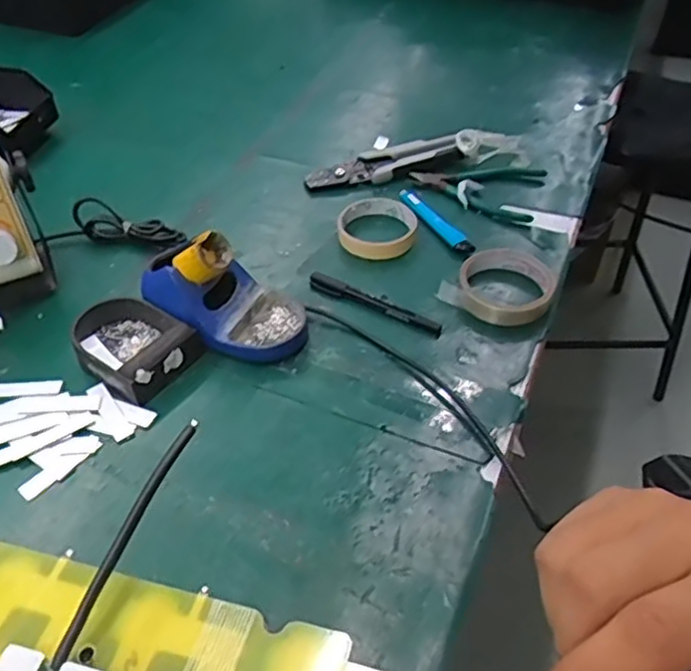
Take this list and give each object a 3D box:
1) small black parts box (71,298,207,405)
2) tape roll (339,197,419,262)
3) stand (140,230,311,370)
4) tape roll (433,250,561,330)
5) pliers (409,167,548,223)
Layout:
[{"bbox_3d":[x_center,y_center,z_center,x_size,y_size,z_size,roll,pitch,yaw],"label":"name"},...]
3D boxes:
[{"bbox_3d":[-0.189,0.004,0.579,0.113,0.033,0.079,28,53,25],"label":"small black parts box"},{"bbox_3d":[0.033,-0.114,0.702,0.079,0.019,0.079,0,47,0],"label":"tape roll"},{"bbox_3d":[-0.105,-0.041,0.588,0.144,0.082,0.085,24,51,21],"label":"stand"},{"bbox_3d":[0.149,-0.047,0.633,0.087,0.022,0.089,0,47,0],"label":"tape roll"},{"bbox_3d":[0.149,-0.175,0.765,0.141,0.019,0.100,14,48,13],"label":"pliers"}]

